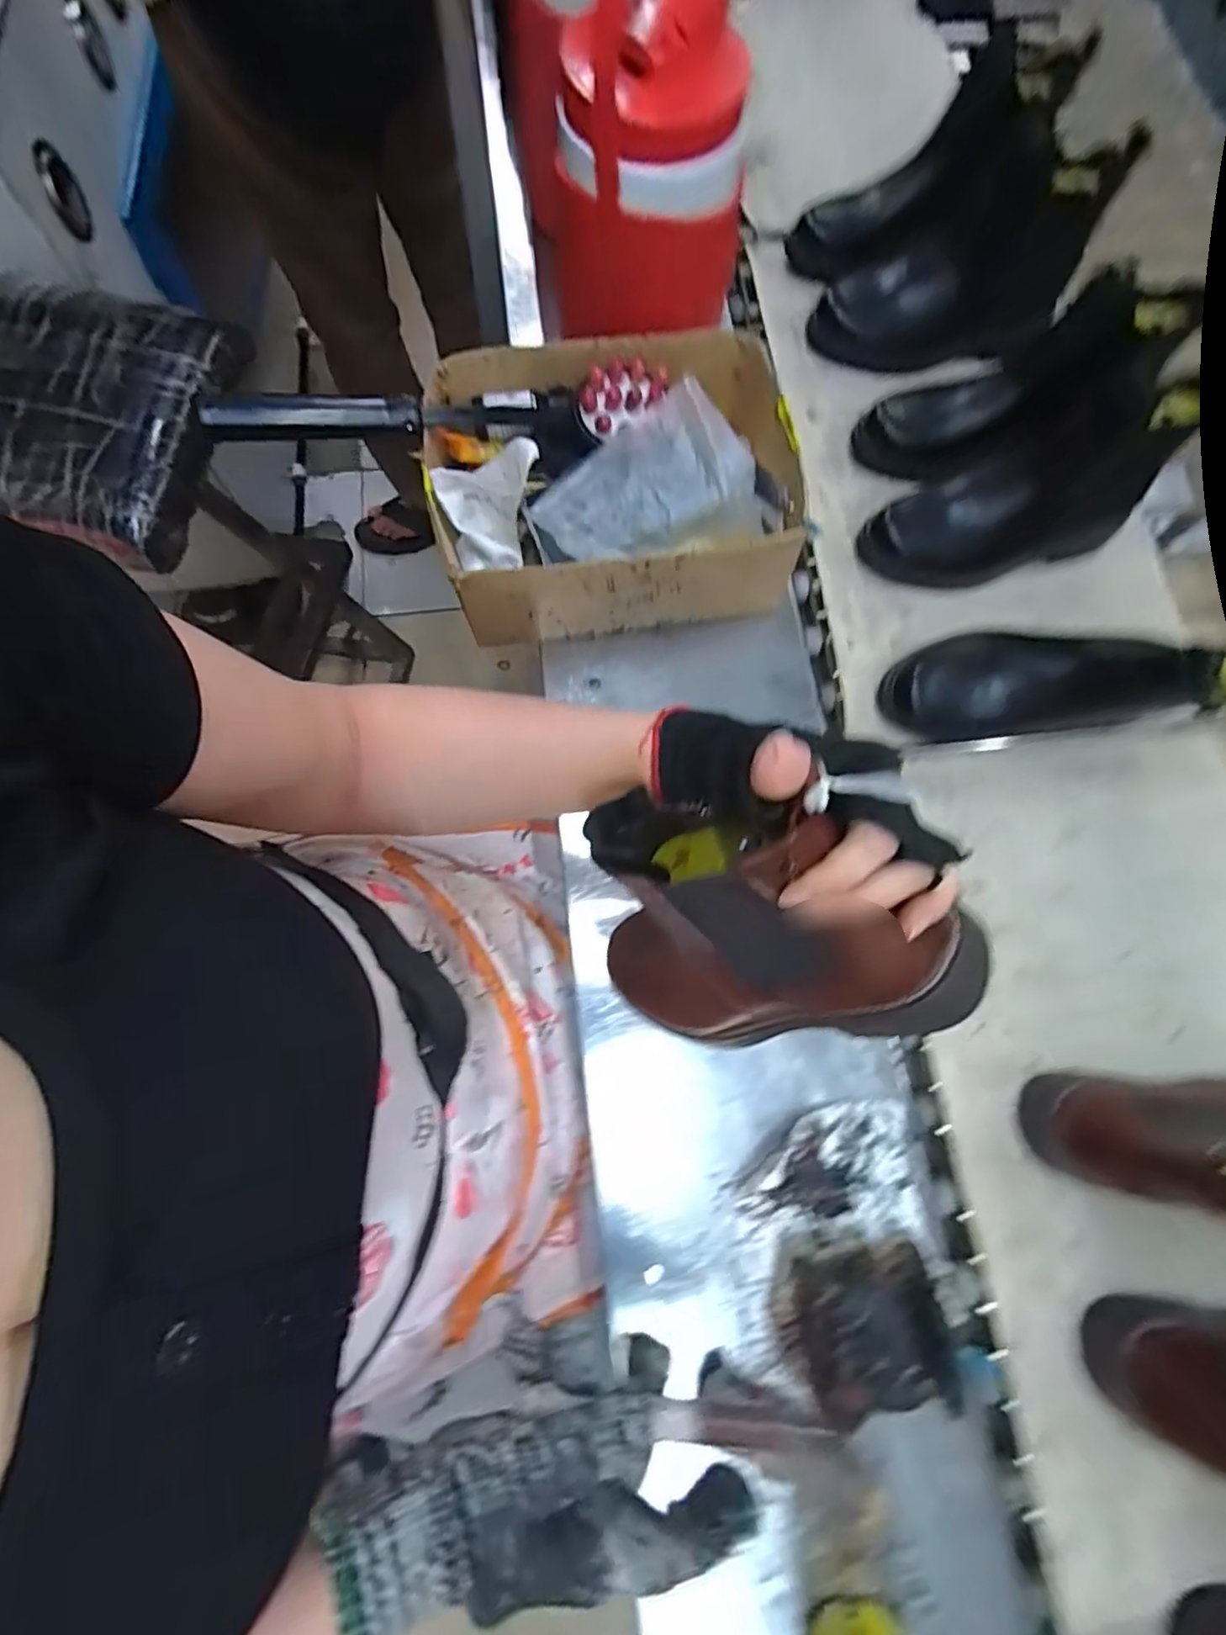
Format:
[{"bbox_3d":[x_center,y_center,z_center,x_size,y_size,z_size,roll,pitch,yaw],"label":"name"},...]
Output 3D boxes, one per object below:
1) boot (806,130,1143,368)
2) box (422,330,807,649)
[{"bbox_3d":[0.326,-0.525,0.614,0.228,0.153,0.093,6,74,0],"label":"boot"},{"bbox_3d":[-0.002,-0.271,0.518,0.271,0.129,0.213,-11,74,-5],"label":"box"}]

